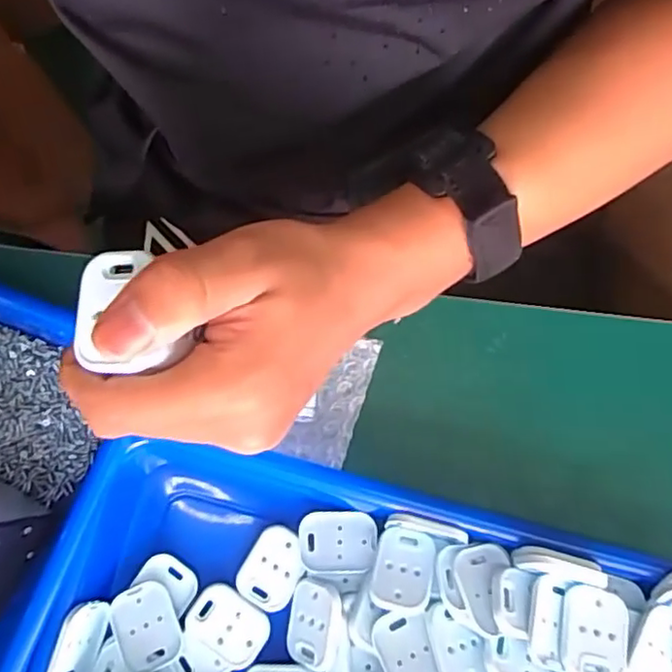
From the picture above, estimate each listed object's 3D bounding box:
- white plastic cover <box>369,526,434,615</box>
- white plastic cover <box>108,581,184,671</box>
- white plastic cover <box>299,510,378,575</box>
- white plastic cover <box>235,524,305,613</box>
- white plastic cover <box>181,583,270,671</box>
[{"bbox_3d":[0.033,0.115,0.306,0.029,0.005,0.039,9,54,9],"label":"white plastic cover"},{"bbox_3d":[-0.093,0.143,0.306,0.029,0.005,0.040,-24,68,-15],"label":"white plastic cover"},{"bbox_3d":[0.001,0.106,0.318,0.039,0.004,0.031,-2,78,0],"label":"white plastic cover"},{"bbox_3d":[-0.032,0.119,0.317,0.029,0.004,0.039,24,79,5],"label":"white plastic cover"},{"bbox_3d":[-0.054,0.145,0.309,0.041,0.006,0.030,39,81,8],"label":"white plastic cover"}]

